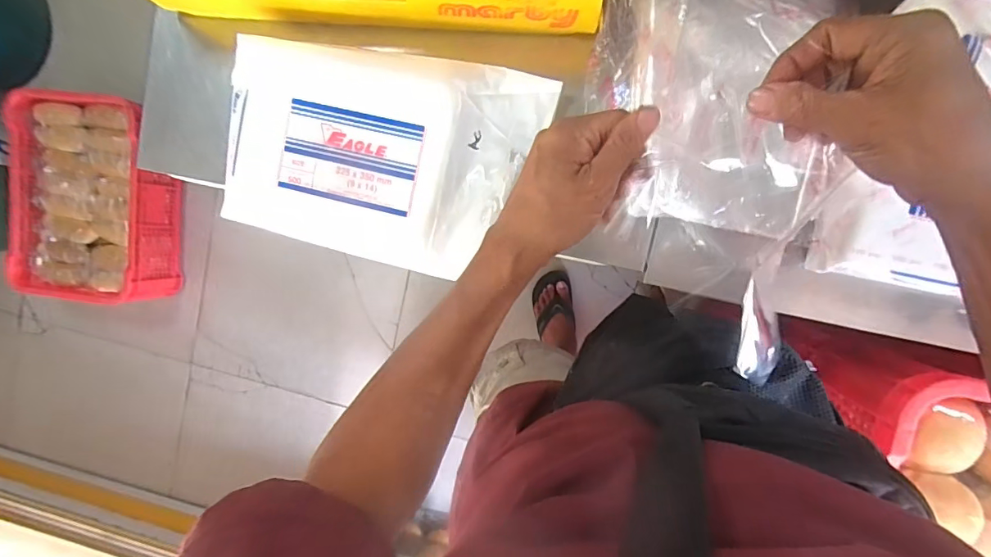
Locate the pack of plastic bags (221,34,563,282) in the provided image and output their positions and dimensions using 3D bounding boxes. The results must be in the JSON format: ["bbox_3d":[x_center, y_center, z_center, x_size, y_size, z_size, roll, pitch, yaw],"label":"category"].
[{"bbox_3d":[-0.125,-0.131,0.494,0.318,0.033,0.215,15,96,7],"label":"pack of plastic bags"}]

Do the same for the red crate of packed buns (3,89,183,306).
[{"bbox_3d":[-1.042,-0.206,1.257,0.355,0.219,0.519,5,95,8],"label":"red crate of packed buns"}]

